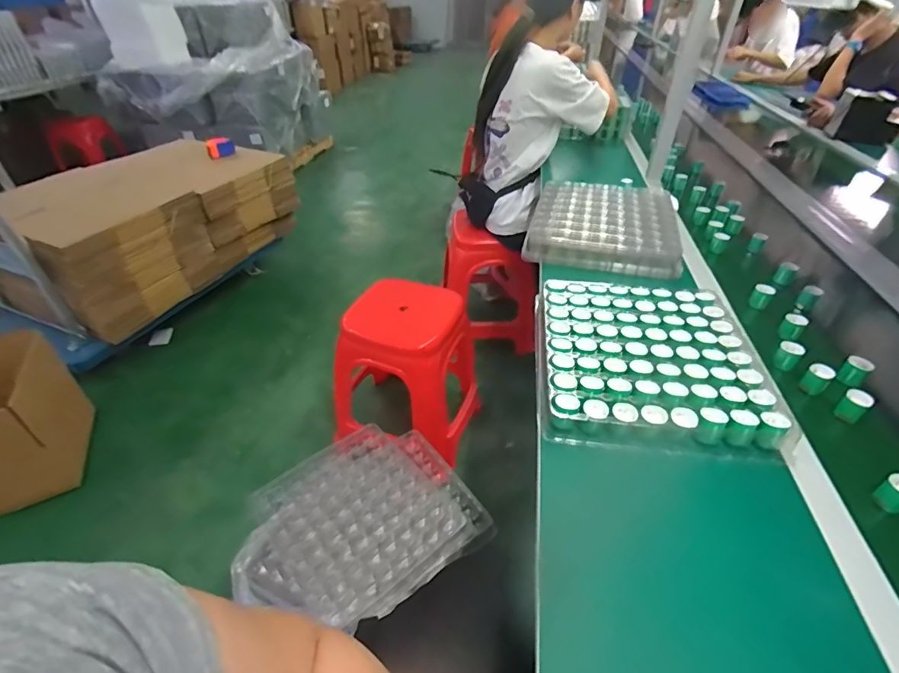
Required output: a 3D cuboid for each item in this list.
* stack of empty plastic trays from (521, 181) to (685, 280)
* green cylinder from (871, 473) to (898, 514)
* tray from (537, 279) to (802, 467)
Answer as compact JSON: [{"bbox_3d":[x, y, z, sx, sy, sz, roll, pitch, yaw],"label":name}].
[{"bbox_3d":[0.355,-0.272,1.038,0.308,0.052,0.374,10,41,13],"label":"stack of empty plastic trays"},{"bbox_3d":[0.513,0.179,0.513,0.032,0.033,0.030,-22,44,-23],"label":"green cylinder"},{"bbox_3d":[0.295,0.027,0.686,0.301,0.040,0.327,5,40,8],"label":"tray"}]

